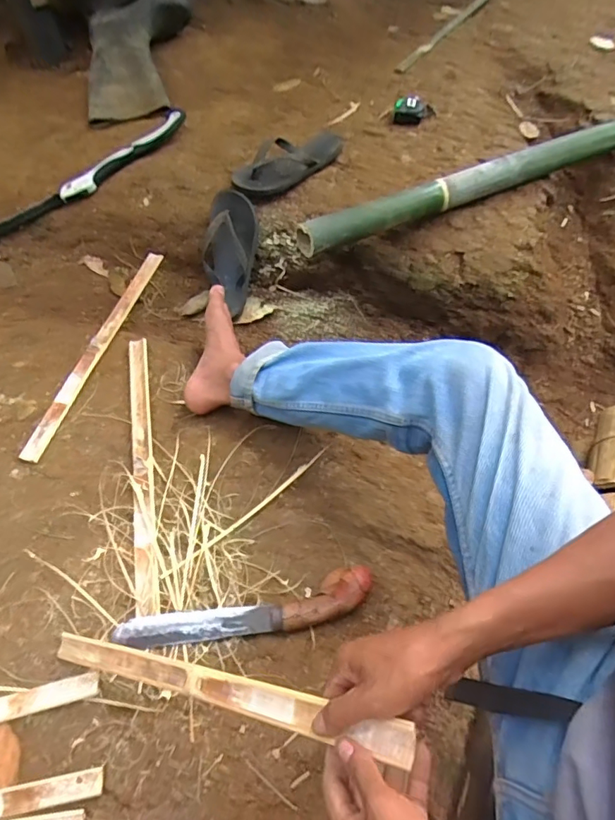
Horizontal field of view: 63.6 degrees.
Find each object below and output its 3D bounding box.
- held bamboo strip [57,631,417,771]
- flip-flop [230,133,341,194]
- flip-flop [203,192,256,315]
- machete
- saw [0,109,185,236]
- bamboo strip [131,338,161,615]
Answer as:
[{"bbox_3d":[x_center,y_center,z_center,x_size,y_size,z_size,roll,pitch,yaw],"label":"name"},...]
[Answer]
[{"bbox_3d":[-0.119,0.273,0.503,0.479,0.011,0.030,-8,53,35],"label":"held bamboo strip"},{"bbox_3d":[-0.037,-0.555,1.094,0.277,0.049,0.118,-29,65,-18],"label":"flip-flop"},{"bbox_3d":[-0.163,-0.333,1.036,0.112,0.083,0.259,1,90,0],"label":"flip-flop"},{"bbox_3d":[-0.081,0.270,0.654,0.337,0.030,0.060,-11,60,-7],"label":"machete"},{"bbox_3d":[-0.531,-0.510,1.132,0.590,0.041,0.084,-32,64,-3],"label":"saw"},{"bbox_3d":[-0.258,0.070,0.777,0.035,0.011,0.468,-9,60,-6],"label":"bamboo strip"}]

